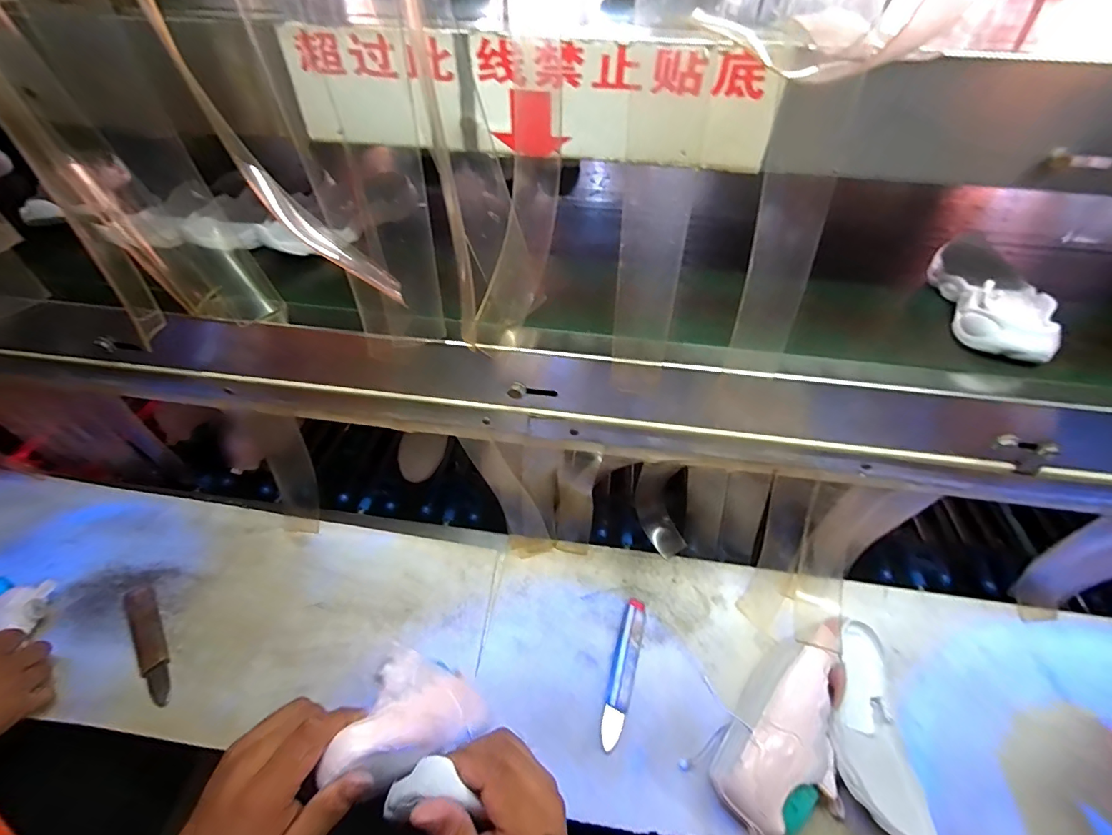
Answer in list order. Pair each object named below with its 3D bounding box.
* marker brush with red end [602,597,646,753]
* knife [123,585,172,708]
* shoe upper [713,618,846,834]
[{"bbox_3d":[0.080,0.292,0.556,0.027,0.011,0.164,15,49,11],"label":"marker brush with red end"},{"bbox_3d":[-0.486,0.266,0.570,0.030,0.012,0.164,-31,56,-27],"label":"knife"},{"bbox_3d":[0.255,0.314,0.493,0.229,0.076,0.099,-35,58,-29],"label":"shoe upper"}]

